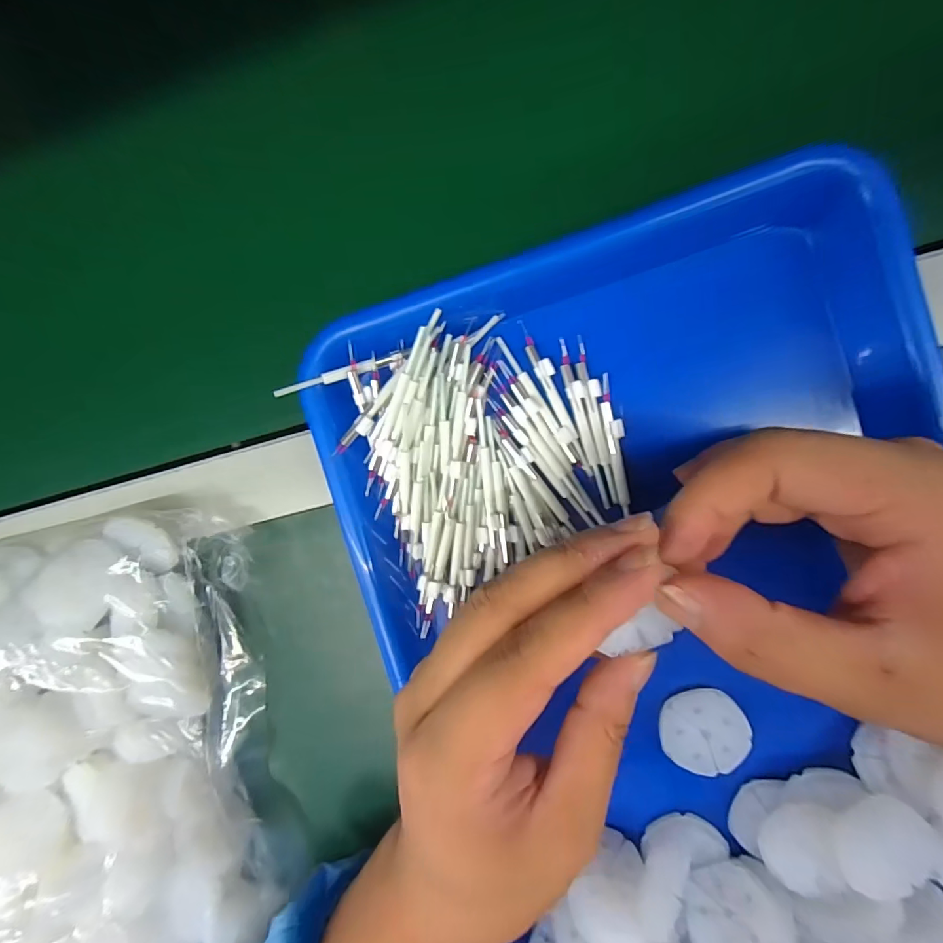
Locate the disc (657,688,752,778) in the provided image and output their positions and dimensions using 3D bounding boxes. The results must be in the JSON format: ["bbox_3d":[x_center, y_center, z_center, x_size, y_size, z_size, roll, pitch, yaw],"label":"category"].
[{"bbox_3d":[0.107,0.119,0.223,0.038,0.005,0.038,1,95,8],"label":"disc"}]

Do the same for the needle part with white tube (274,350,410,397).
[{"bbox_3d":[-0.058,-0.044,0.221,0.062,0.007,0.005,-19,92,-10],"label":"needle part with white tube"}]

